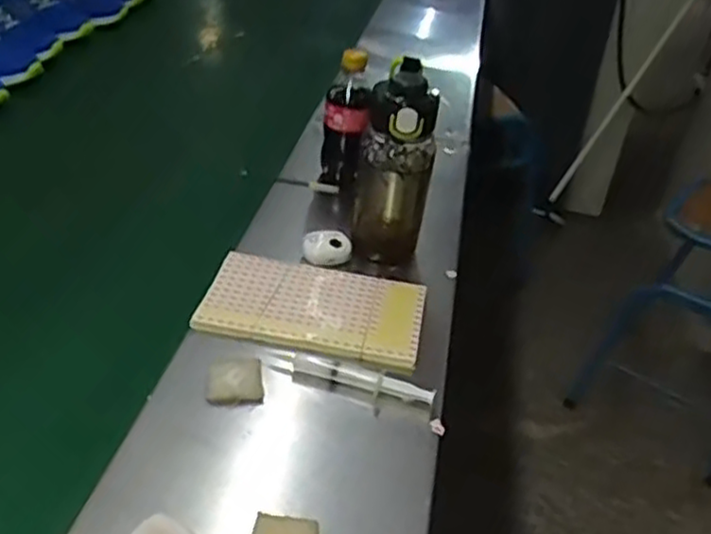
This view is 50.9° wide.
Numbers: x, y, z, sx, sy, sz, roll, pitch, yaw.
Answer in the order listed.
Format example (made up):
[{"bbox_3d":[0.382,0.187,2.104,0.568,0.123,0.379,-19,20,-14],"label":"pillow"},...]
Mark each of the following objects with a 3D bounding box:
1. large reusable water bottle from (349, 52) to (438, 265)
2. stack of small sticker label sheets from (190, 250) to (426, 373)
[{"bbox_3d":[0.041,-0.108,0.769,0.071,0.194,0.066,8,34,0],"label":"large reusable water bottle"},{"bbox_3d":[-0.039,0.034,0.723,0.205,0.010,0.126,9,36,2],"label":"stack of small sticker label sheets"}]

